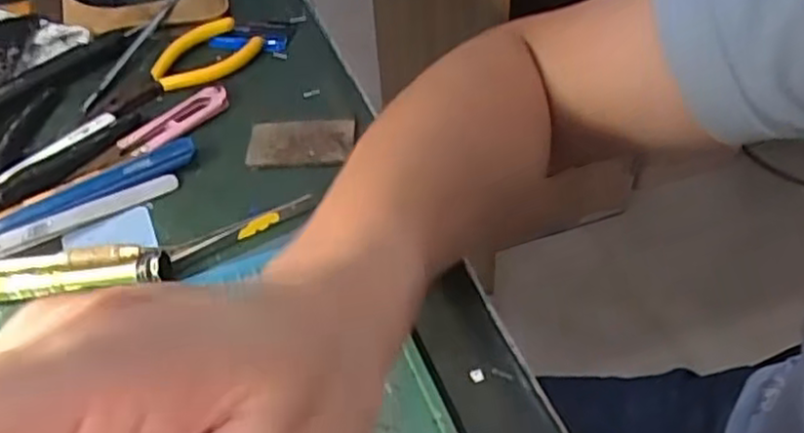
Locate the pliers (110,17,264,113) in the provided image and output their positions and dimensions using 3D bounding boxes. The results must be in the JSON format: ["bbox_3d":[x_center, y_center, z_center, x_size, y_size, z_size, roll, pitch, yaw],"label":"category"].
[{"bbox_3d":[-0.142,-0.097,0.461,0.054,0.012,0.100,33,56,30],"label":"pliers"}]

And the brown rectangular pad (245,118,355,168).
[{"bbox_3d":[-0.057,-0.044,0.412,0.059,0.005,0.035,-5,55,-3],"label":"brown rectangular pad"}]

